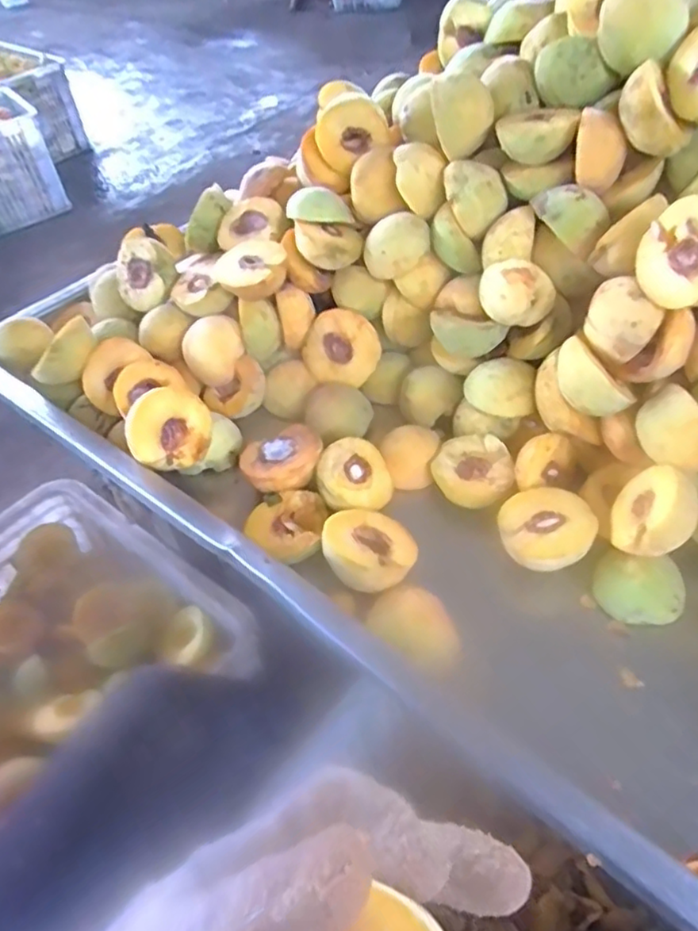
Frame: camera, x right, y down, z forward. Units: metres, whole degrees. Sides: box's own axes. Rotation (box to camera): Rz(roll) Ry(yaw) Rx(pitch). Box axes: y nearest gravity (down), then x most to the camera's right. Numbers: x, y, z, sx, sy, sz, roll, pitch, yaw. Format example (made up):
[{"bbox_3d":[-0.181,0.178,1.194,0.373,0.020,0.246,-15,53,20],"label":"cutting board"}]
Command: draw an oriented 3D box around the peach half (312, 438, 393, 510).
[{"bbox_3d":[0.000,0.012,0.539,0.063,0.036,0.064,6,56,-20],"label":"peach half"}]

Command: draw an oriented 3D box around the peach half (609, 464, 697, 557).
[{"bbox_3d":[0.219,0.032,0.455,0.030,0.063,0.062,30,20,-9],"label":"peach half"}]

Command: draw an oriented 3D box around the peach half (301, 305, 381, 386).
[{"bbox_3d":[-0.005,-0.116,0.629,0.072,0.069,0.036,16,11,7],"label":"peach half"}]

